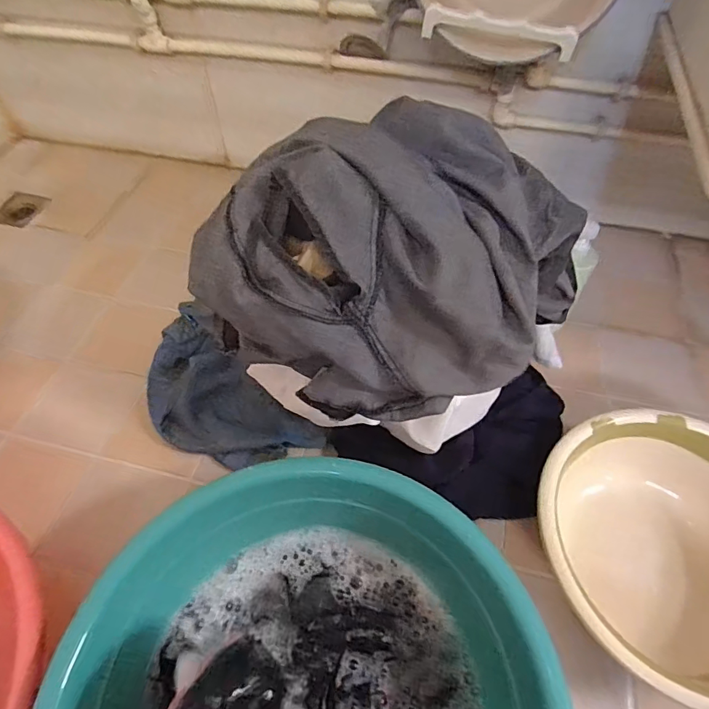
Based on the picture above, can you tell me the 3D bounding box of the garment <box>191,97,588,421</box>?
[{"bbox_3d":[0.033,-0.106,0.488,0.373,0.176,0.301,24,59,15],"label":"garment"}]

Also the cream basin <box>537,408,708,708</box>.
[{"bbox_3d":[0.370,0.228,0.556,0.305,0.117,0.295,0,56,0],"label":"cream basin"}]

